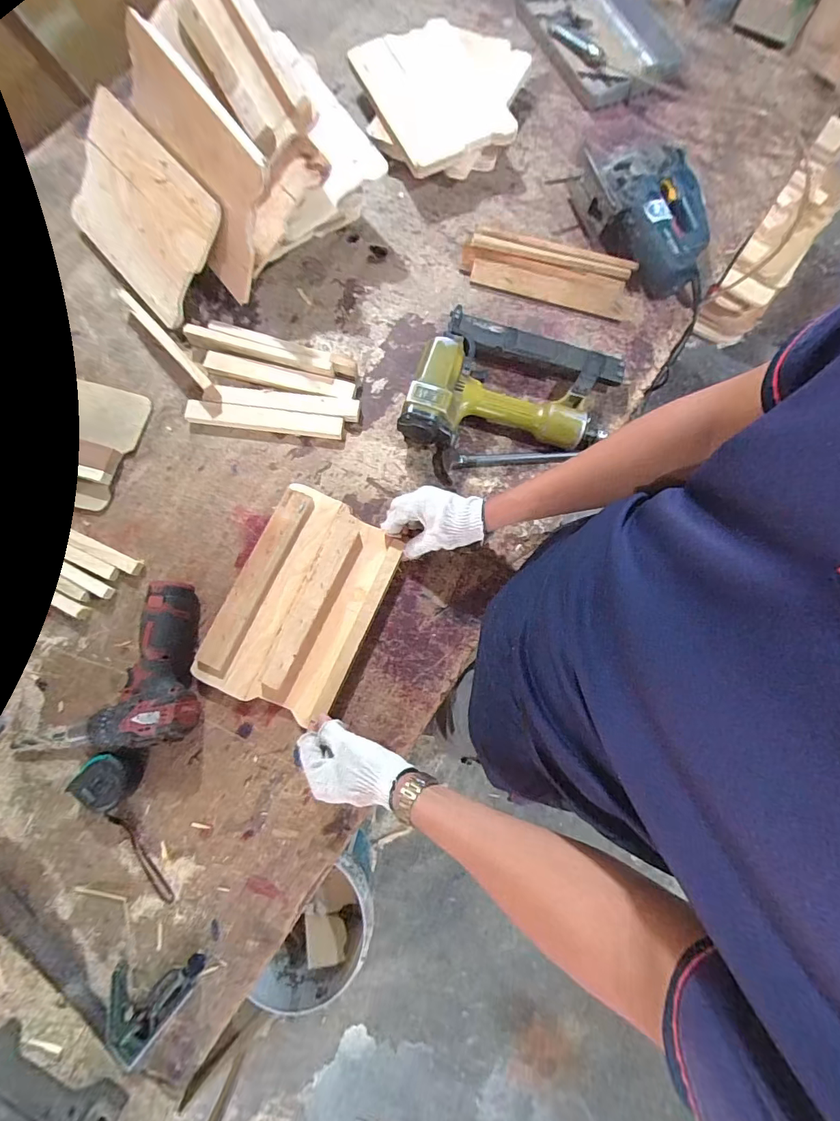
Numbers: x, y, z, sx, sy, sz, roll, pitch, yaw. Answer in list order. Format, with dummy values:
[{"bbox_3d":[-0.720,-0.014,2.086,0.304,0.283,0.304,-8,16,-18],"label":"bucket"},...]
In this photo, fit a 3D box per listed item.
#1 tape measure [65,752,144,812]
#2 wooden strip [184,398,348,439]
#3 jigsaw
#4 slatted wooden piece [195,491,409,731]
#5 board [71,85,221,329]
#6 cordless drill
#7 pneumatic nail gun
[{"bbox_3d":[-0.383,0.268,0.543,0.060,0.041,0.065,28,78,5],"label":"tape measure"},{"bbox_3d":[-0.230,-0.211,0.655,0.227,0.019,0.033,7,77,0],"label":"wooden strip"},{"bbox_3d":[0.365,-0.545,0.701,0.201,0.081,0.250,-10,78,-4],"label":"jigsaw"},{"bbox_3d":[-0.152,0.054,0.587,0.180,0.031,0.277,23,78,6],"label":"slatted wooden piece"},{"bbox_3d":[-0.434,-0.535,0.678,0.304,0.015,0.194,48,118,10],"label":"board"},{"bbox_3d":[-0.397,0.136,0.559,0.225,0.055,0.194,-7,78,-3],"label":"cordless drill"},{"bbox_3d":[0.143,-0.247,0.646,0.283,0.071,0.226,19,78,3],"label":"pneumatic nail gun"}]

